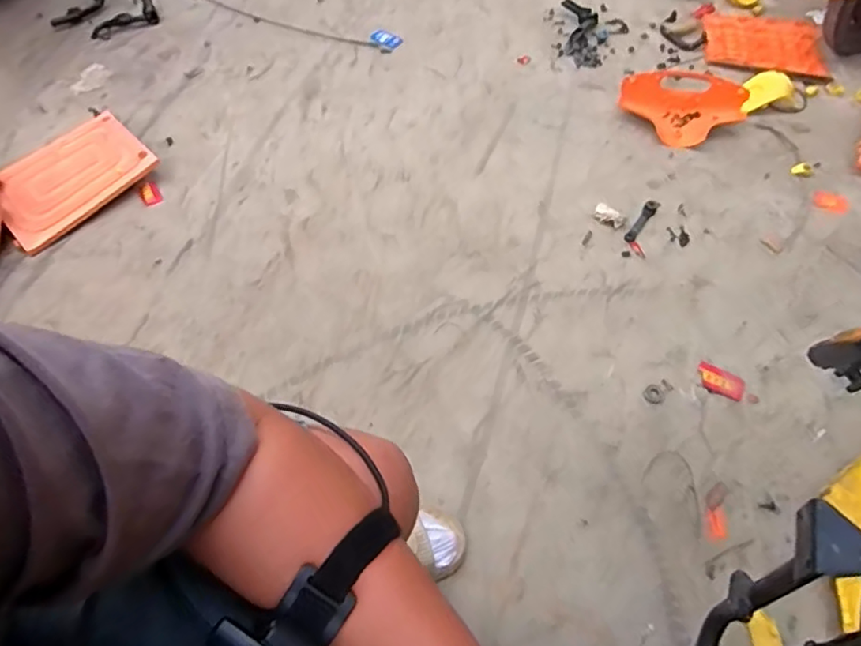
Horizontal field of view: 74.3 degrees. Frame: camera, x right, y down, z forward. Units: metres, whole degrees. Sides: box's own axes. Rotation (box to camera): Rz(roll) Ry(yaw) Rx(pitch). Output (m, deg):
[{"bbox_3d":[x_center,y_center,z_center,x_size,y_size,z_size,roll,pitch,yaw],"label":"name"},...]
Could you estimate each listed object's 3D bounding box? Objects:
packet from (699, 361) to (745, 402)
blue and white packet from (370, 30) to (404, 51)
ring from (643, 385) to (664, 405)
[{"bbox_3d":[0.523,0.105,1.019,0.081,0.013,0.048,25,60,16],"label":"packet"},{"bbox_3d":[-0.127,-0.803,1.609,0.097,0.008,0.060,37,63,22],"label":"blue and white packet"},{"bbox_3d":[0.396,0.127,1.004,0.034,0.010,0.034,0,56,0],"label":"ring"}]

